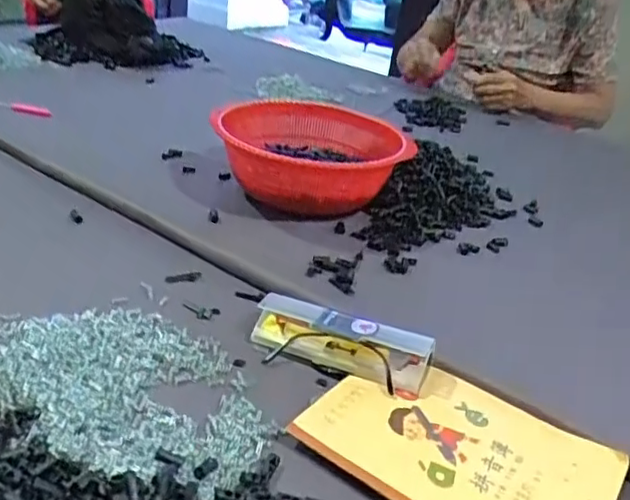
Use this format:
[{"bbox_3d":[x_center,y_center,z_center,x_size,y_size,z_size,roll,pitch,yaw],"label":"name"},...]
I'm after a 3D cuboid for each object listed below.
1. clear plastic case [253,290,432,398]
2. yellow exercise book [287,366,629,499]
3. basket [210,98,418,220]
[{"bbox_3d":[0.020,0.075,0.528,0.153,0.036,0.047,17,30,17],"label":"clear plastic case"},{"bbox_3d":[0.106,0.144,0.456,0.204,0.012,0.145,22,32,27],"label":"yellow exercise book"},{"bbox_3d":[-0.006,-0.109,0.757,0.228,0.082,0.220,9,29,1],"label":"basket"}]

